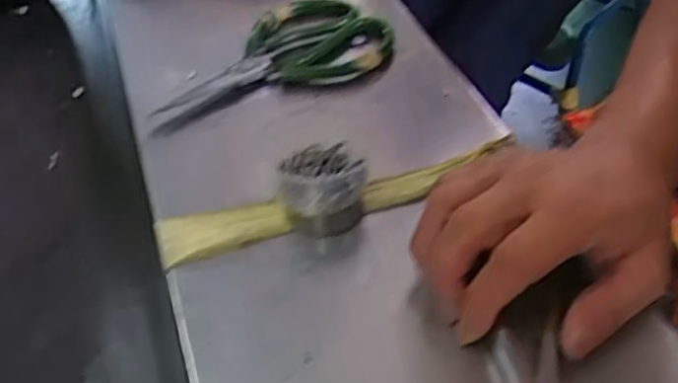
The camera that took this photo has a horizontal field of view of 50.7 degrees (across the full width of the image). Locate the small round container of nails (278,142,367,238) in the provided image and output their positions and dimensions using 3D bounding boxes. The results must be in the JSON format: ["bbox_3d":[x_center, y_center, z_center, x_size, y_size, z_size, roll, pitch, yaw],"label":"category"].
[{"bbox_3d":[-0.009,-0.001,0.409,0.047,0.032,0.048,-1,44,1],"label":"small round container of nails"}]

